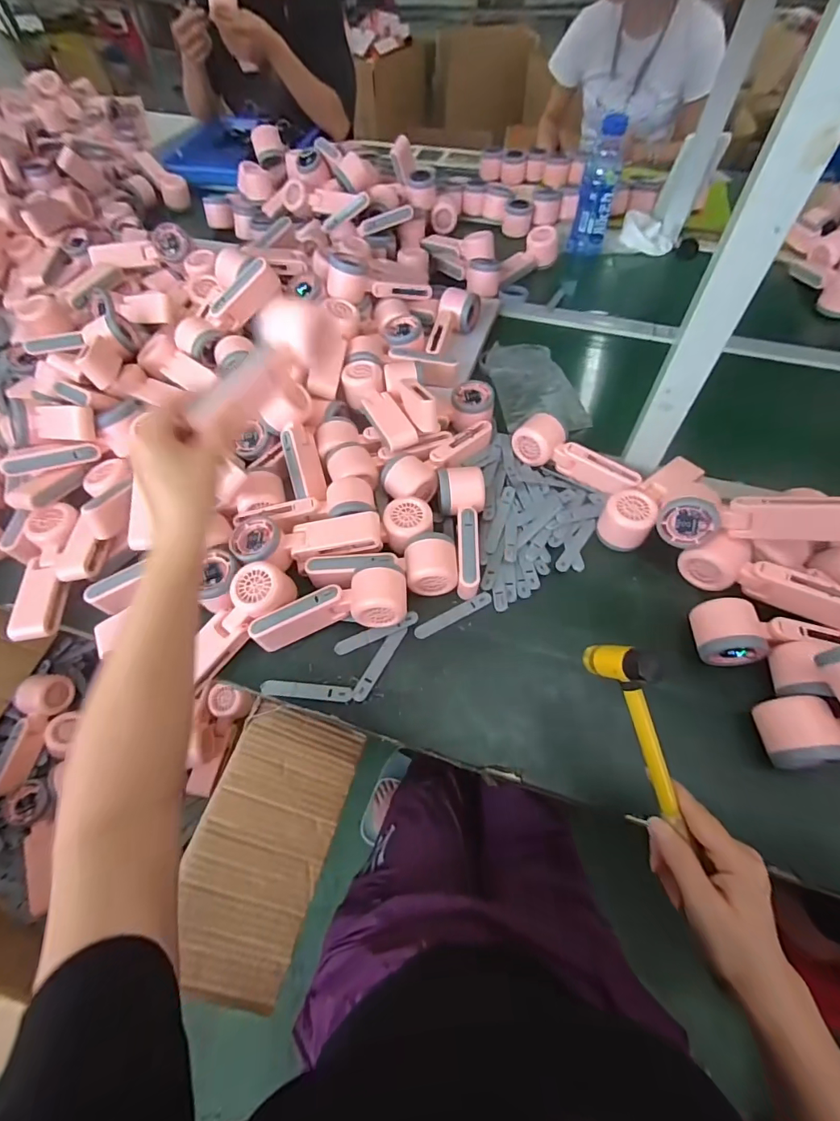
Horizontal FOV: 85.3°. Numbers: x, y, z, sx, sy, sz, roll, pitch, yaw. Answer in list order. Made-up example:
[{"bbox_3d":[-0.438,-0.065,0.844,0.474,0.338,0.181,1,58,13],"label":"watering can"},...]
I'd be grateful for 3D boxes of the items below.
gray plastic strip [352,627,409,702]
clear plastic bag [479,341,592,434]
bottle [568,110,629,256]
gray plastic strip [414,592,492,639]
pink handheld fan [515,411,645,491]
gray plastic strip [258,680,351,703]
[{"bbox_3d":[-0.043,0.109,0.488,0.018,0.004,0.089,26,63,16],"label":"gray plastic strip"},{"bbox_3d":[0.178,-0.275,0.706,0.129,0.035,0.188,-10,58,-5],"label":"clear plastic bag"},{"bbox_3d":[0.341,-0.704,0.868,0.071,0.195,0.058,17,60,11],"label":"bottle"},{"bbox_3d":[0.038,0.062,0.515,0.097,0.004,0.016,-27,58,-13],"label":"gray plastic strip"},{"bbox_3d":[0.201,-0.133,0.592,0.165,0.039,0.055,37,67,21],"label":"pink handheld fan"},{"bbox_3d":[-0.118,0.137,0.477,0.096,0.004,0.017,4,58,3],"label":"gray plastic strip"}]

